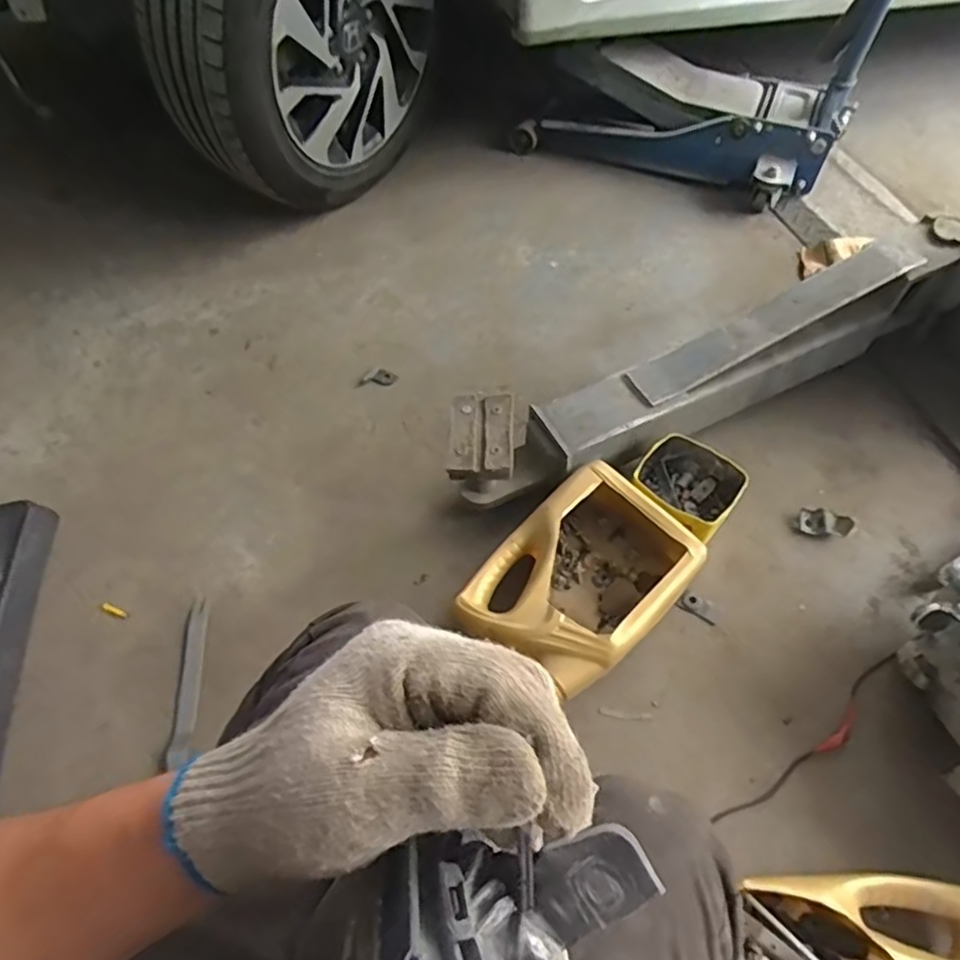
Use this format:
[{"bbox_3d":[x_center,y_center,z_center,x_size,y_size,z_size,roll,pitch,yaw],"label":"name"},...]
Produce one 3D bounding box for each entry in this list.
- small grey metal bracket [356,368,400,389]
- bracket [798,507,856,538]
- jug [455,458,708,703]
[{"bbox_3d":[-0.172,-0.165,1.047,0.044,0.011,0.061,34,64,20],"label":"small grey metal bracket"},{"bbox_3d":[0.501,0.062,0.906,0.069,0.023,0.037,8,58,6],"label":"bracket"},{"bbox_3d":[0.135,0.131,0.819,0.287,0.103,0.204,-38,64,-21],"label":"jug"}]

